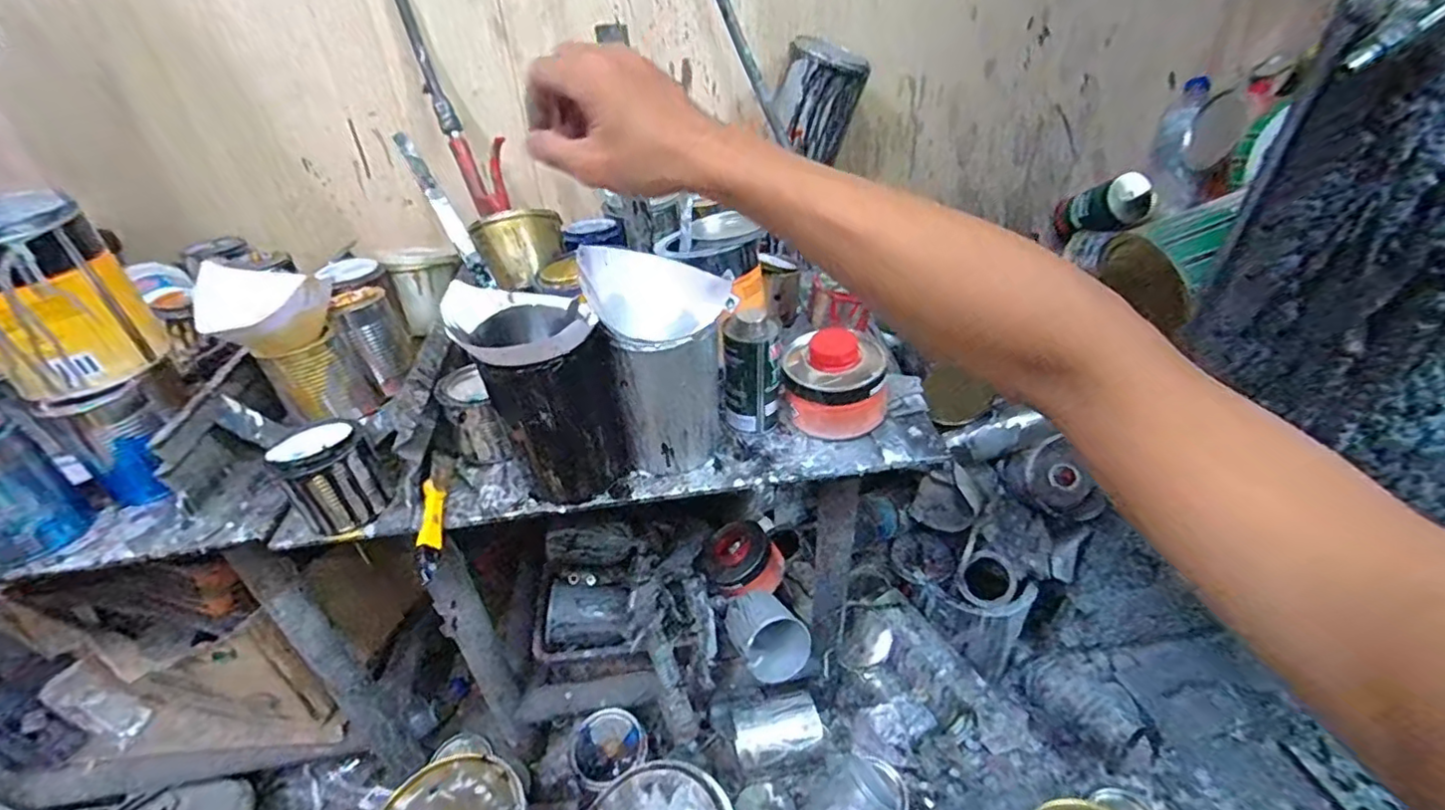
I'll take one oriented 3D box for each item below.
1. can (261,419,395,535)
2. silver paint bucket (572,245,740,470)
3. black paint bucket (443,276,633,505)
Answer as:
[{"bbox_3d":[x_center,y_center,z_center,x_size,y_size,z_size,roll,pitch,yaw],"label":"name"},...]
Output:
[{"bbox_3d":[-0.333,0.060,0.525,0.073,0.074,0.071,-28,42,-31],"label":"can"},{"bbox_3d":[-0.052,-0.036,0.545,0.116,0.176,0.107,-11,36,-11],"label":"silver paint bucket"},{"bbox_3d":[-0.151,-0.008,0.526,0.096,0.169,0.118,-25,41,-28],"label":"black paint bucket"}]

